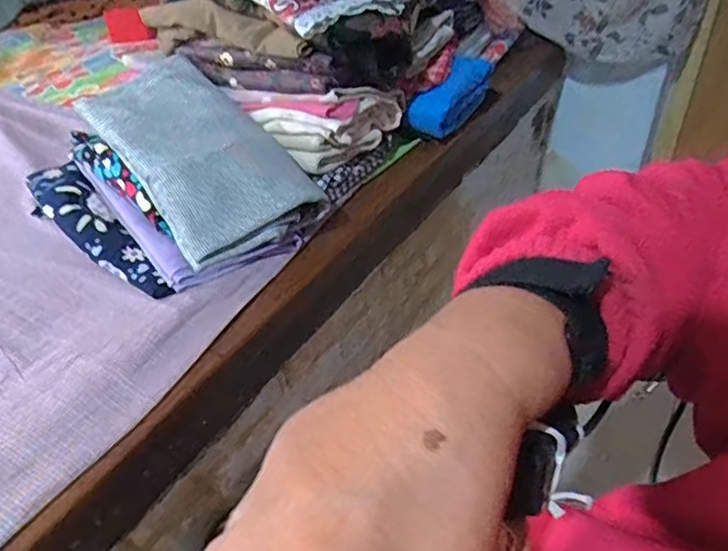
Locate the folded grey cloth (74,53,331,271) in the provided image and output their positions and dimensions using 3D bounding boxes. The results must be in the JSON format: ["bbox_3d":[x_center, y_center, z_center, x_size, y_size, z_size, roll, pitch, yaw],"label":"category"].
[{"bbox_3d":[-0.190,-0.152,0.680,0.163,0.053,0.320,-26,57,-26],"label":"folded grey cloth"}]

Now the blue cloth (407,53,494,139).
[{"bbox_3d":[0.136,-0.271,0.888,0.067,0.070,0.198,16,43,24],"label":"blue cloth"}]

